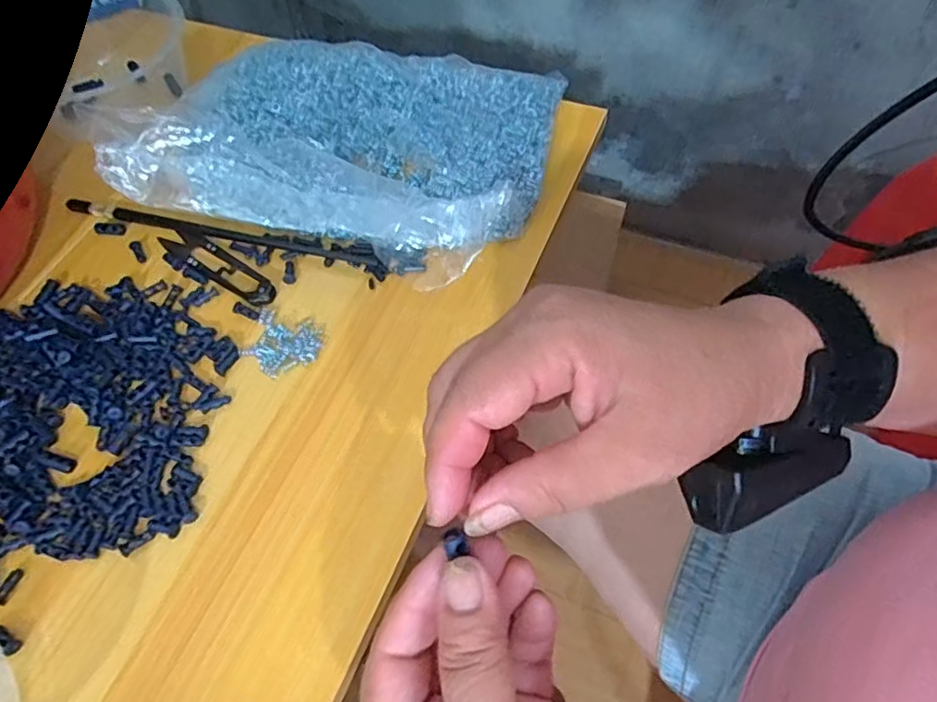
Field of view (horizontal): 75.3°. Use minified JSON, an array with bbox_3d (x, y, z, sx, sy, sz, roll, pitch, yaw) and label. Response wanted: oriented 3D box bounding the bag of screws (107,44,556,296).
[{"bbox_3d":[-0.078,-0.143,0.407,0.255,0.055,0.181,13,59,12],"label":"bag of screws"}]

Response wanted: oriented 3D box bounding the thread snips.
[{"bbox_3d":[-0.156,-0.054,0.376,0.093,0.004,0.021,32,64,22],"label":"thread snips"}]

